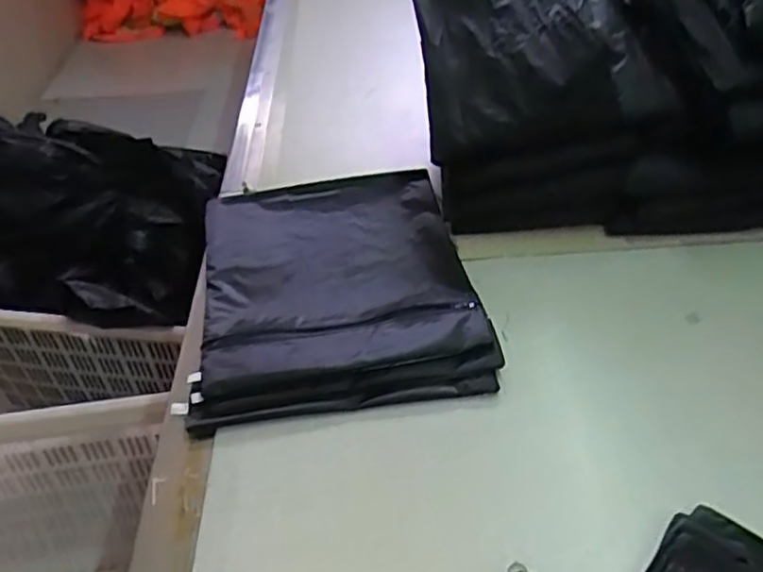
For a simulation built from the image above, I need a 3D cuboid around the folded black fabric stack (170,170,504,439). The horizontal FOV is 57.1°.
[{"bbox_3d":[-0.052,-0.012,0.742,0.275,0.019,0.344,-8,40,-4],"label":"folded black fabric stack"}]

